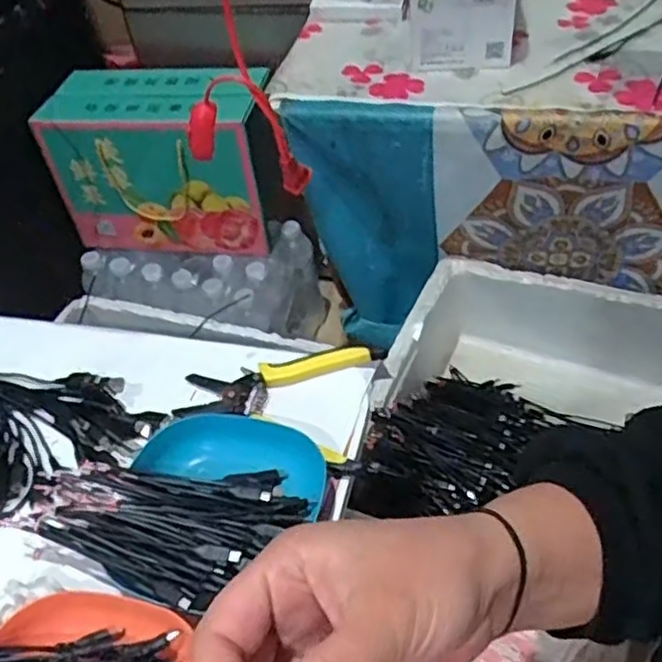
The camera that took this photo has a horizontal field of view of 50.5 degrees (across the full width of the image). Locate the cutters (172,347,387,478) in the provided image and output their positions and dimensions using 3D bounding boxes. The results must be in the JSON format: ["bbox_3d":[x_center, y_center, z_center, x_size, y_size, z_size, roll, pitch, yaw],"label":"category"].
[{"bbox_3d":[-0.042,0.056,0.545,0.160,0.023,0.114,3,48,10],"label":"cutters"}]

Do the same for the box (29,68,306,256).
[{"bbox_3d":[-0.257,-0.267,1.109,0.325,0.236,0.148,4,48,11],"label":"box"}]

